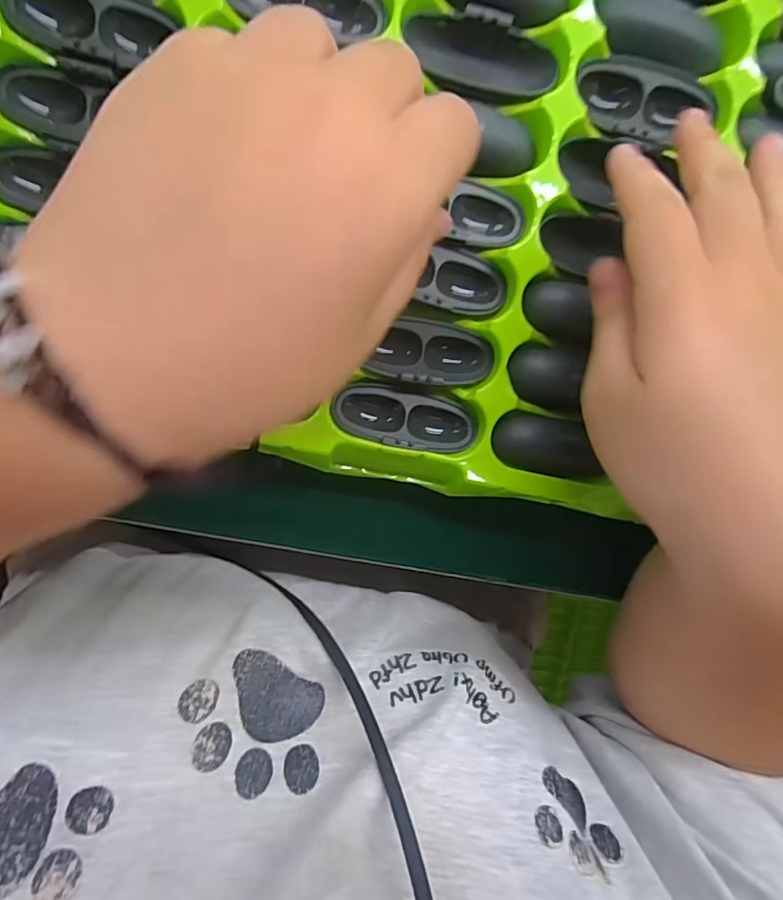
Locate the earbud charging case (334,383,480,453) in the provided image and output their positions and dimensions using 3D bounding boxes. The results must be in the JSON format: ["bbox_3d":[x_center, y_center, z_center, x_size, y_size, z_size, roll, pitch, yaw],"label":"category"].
[{"bbox_3d":[0.008,-0.014,0.227,0.065,0.014,0.025,10,96,-6],"label":"earbud charging case"}]

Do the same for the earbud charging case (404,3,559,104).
[{"bbox_3d":[0.039,-0.167,0.210,0.065,0.012,0.029,7,97,-6],"label":"earbud charging case"}]

